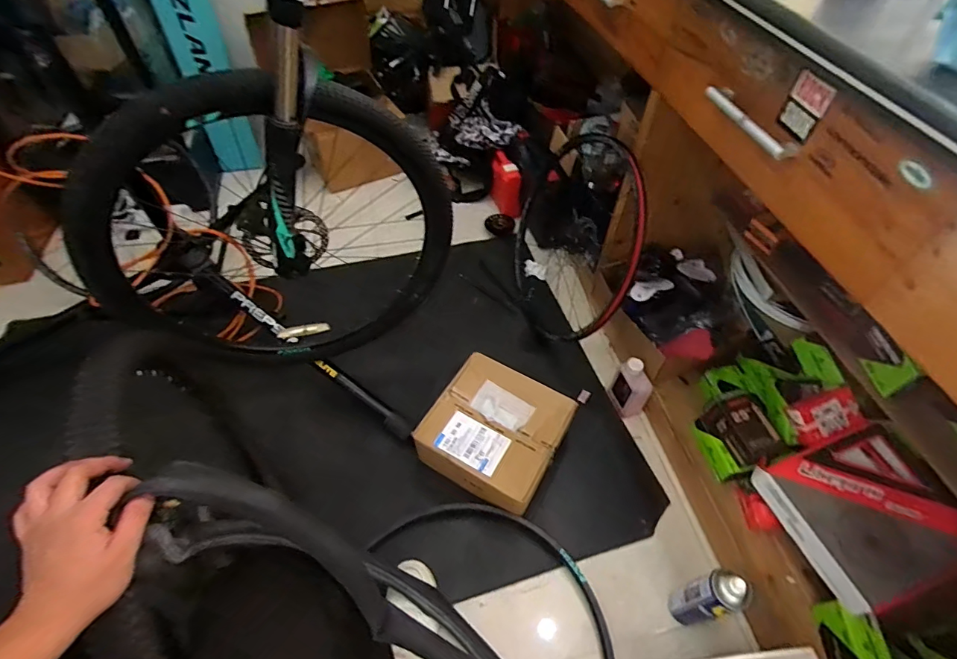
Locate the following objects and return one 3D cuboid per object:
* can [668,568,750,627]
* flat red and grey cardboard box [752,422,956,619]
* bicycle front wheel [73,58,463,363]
[{"bbox_3d":[0.405,0.482,0.832,0.059,0.256,0.061,1,52,-1],"label":"can"},{"bbox_3d":[0.691,0.328,0.830,0.262,0.043,0.262,-25,58,5],"label":"flat red and grey cardboard box"},{"bbox_3d":[-0.342,-0.152,0.899,0.596,0.587,0.127,-9,53,-9],"label":"bicycle front wheel"}]

